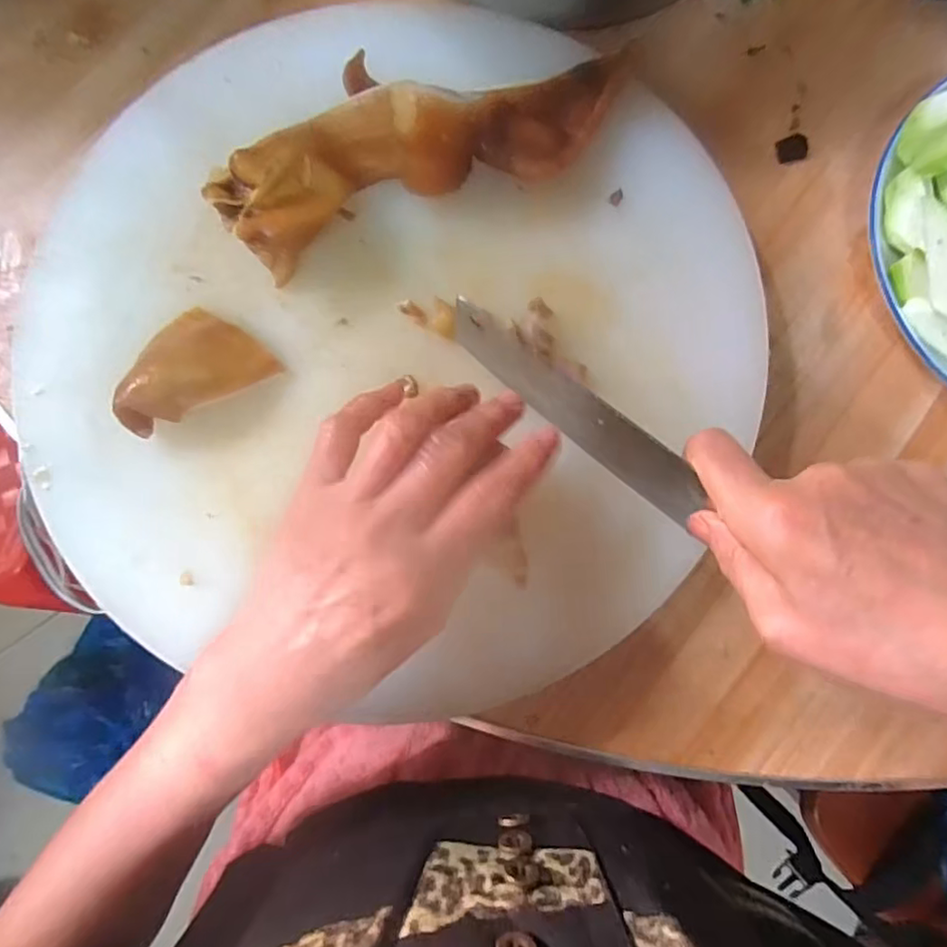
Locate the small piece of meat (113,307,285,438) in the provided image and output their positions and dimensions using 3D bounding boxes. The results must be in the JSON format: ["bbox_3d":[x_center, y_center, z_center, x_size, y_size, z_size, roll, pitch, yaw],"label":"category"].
[{"bbox_3d":[-0.156,-0.059,0.320,0.080,0.031,0.052,-33,82,-4],"label":"small piece of meat"}]

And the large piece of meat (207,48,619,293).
[{"bbox_3d":[-0.022,-0.178,0.326,0.227,0.056,0.065,-20,81,-2],"label":"large piece of meat"}]

